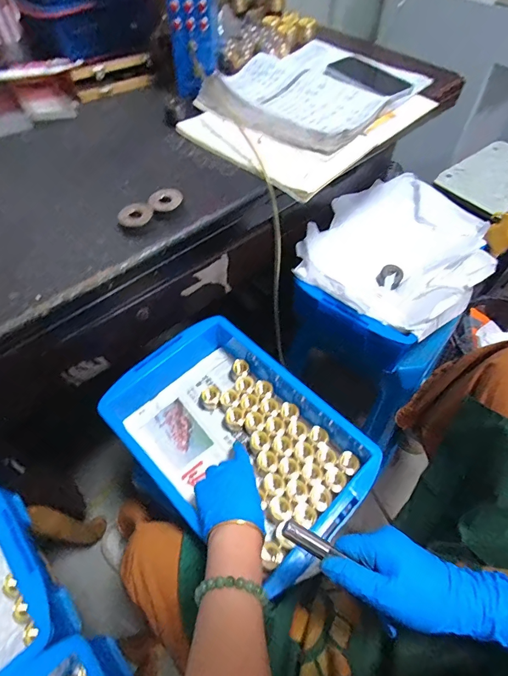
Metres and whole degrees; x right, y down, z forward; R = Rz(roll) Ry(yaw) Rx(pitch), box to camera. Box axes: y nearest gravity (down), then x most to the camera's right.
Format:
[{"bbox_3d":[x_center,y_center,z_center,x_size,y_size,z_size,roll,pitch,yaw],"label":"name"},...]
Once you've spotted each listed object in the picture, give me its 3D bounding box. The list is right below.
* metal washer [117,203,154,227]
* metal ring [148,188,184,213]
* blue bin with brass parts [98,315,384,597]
[{"bbox_3d":[-0.140,-0.146,0.447,0.039,0.010,0.032,-35,63,-21],"label":"metal washer"},{"bbox_3d":[-0.107,-0.169,0.460,0.040,0.004,0.035,-8,65,-11],"label":"metal ring"},{"bbox_3d":[-0.032,0.141,0.555,0.368,0.079,0.237,38,64,23],"label":"blue bin with brass parts"}]

